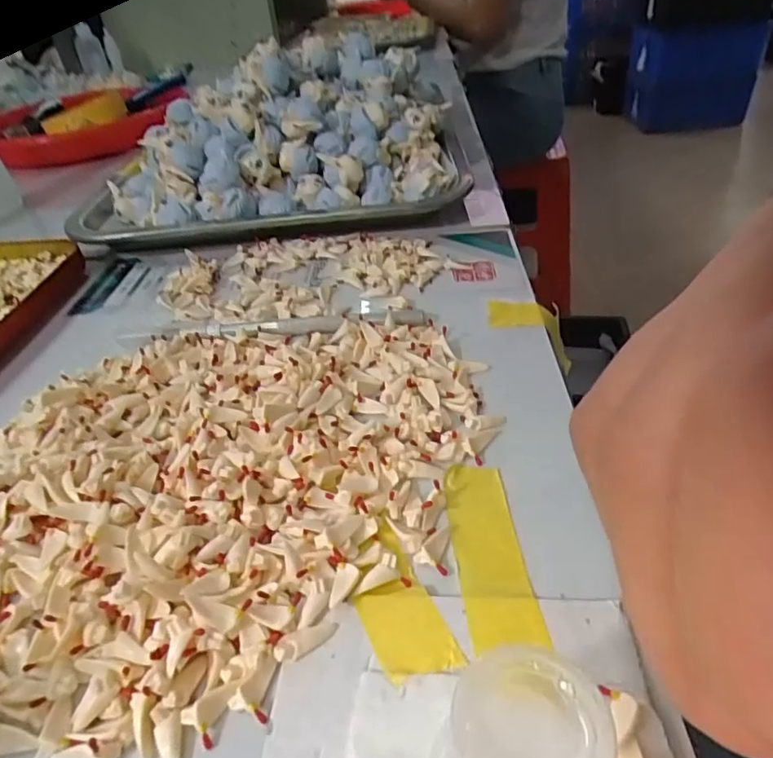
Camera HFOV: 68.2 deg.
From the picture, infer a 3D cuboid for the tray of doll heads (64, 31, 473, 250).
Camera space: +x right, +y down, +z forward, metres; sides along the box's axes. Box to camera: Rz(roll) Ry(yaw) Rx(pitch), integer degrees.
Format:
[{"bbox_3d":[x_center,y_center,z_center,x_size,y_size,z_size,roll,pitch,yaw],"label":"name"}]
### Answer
[{"bbox_3d":[-0.080,-0.183,0.420,0.260,0.080,0.242,-4,37,4],"label":"tray of doll heads"}]

